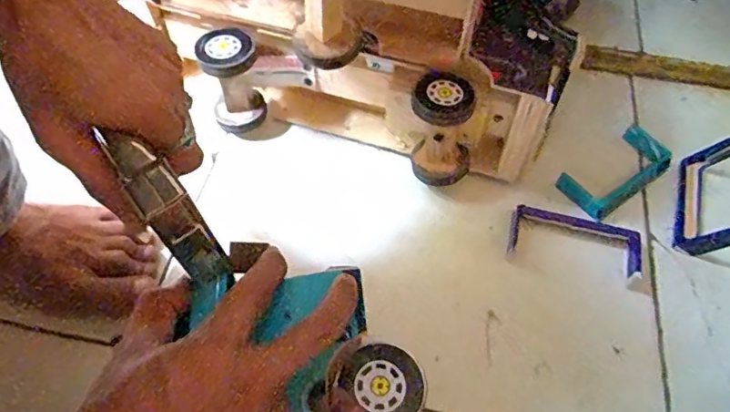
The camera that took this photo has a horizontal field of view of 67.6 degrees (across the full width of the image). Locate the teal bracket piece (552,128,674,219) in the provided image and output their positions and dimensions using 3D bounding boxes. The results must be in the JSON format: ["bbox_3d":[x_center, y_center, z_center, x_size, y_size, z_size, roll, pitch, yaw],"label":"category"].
[{"bbox_3d":[0.239,-0.033,0.518,0.115,0.016,0.054,-31,63,-21],"label":"teal bracket piece"}]

